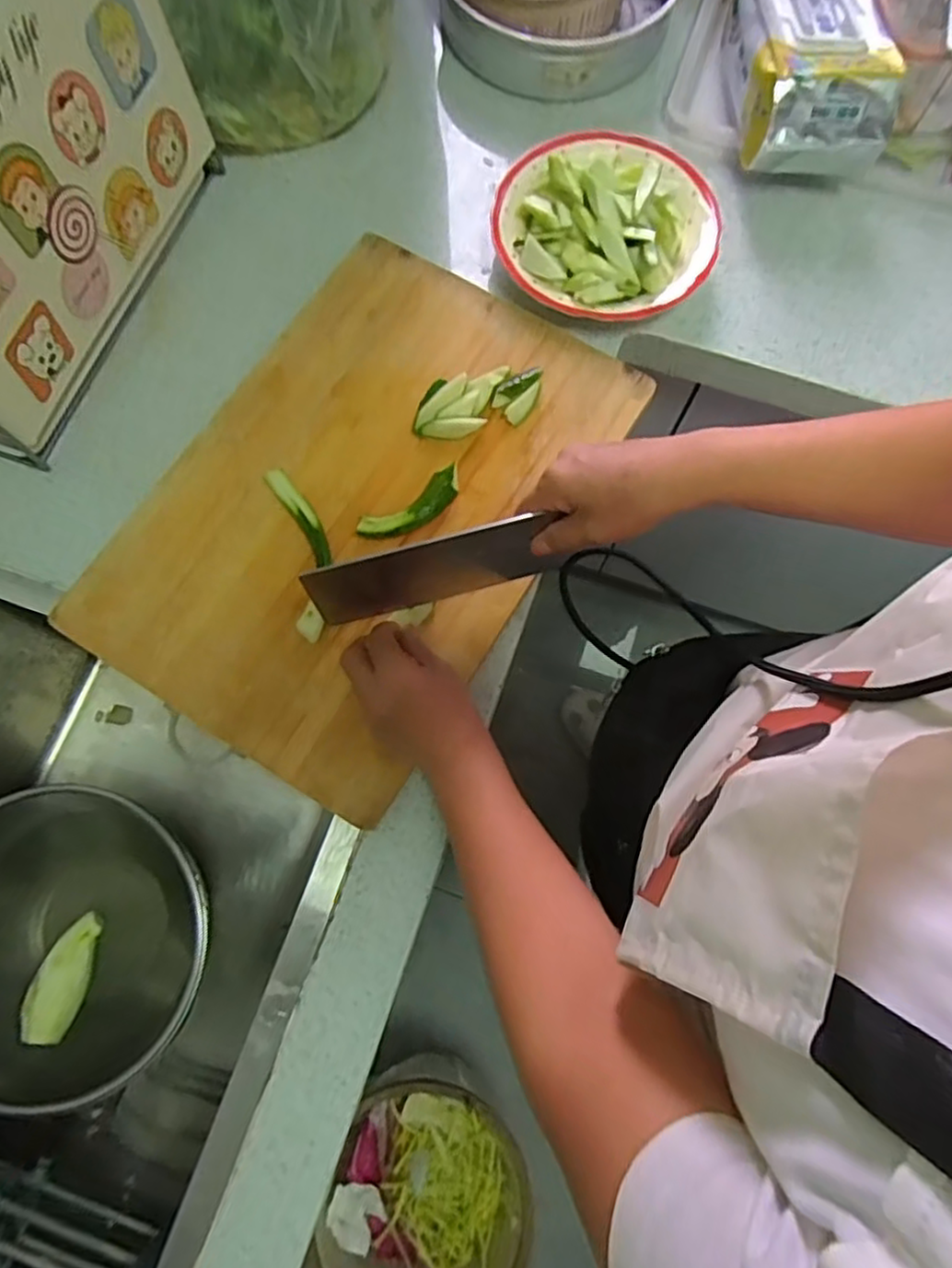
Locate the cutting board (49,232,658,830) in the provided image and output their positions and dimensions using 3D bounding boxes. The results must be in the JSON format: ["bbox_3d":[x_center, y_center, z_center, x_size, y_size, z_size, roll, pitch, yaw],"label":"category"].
[{"bbox_3d":[-0.092,-0.120,0.566,0.308,0.032,0.445,31,78,6],"label":"cutting board"}]

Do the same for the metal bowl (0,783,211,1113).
[{"bbox_3d":[-0.358,0.269,0.607,0.237,0.100,0.239,0,75,-1],"label":"metal bowl"}]

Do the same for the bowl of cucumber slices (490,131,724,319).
[{"bbox_3d":[0.118,-0.380,0.620,0.193,0.074,0.199,0,75,-1],"label":"bowl of cucumber slices"}]

